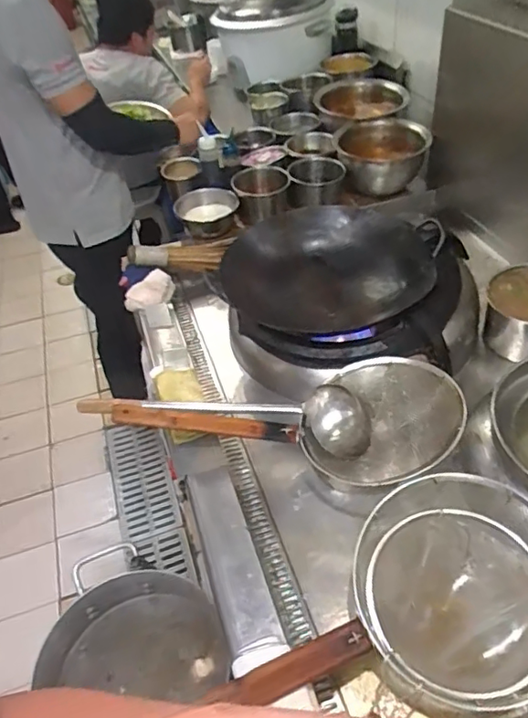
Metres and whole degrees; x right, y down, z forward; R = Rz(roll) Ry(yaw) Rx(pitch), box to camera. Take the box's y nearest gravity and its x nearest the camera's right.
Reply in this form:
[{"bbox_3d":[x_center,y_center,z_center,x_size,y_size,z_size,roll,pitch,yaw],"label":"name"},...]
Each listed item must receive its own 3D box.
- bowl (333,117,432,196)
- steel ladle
[{"bbox_3d":[0.331,-0.579,1.561,0.258,0.151,0.206,3,45,11],"label":"bowl"},{"bbox_3d":[-0.076,0.098,0.963,0.520,0.079,0.114,-4,44,4],"label":"steel ladle"}]

